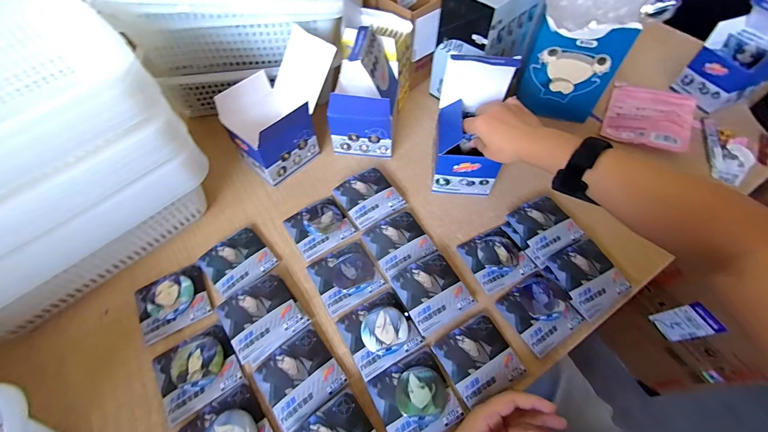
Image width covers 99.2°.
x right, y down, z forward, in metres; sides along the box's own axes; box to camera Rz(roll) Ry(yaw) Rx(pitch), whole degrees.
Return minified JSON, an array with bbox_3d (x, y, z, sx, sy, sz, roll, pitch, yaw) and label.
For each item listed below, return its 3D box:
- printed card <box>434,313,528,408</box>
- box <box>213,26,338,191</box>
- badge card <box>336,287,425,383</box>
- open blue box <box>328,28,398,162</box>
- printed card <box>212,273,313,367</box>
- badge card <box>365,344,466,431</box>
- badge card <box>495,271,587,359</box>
[{"bbox_3d":[0.115,0.168,0.387,0.085,0.005,0.080,-26,62,-15],"label":"printed card"},{"bbox_3d":[-0.158,-0.165,0.509,0.105,0.159,0.163,38,65,21],"label":"box"},{"bbox_3d":[-0.005,0.141,0.403,0.083,0.013,0.079,-28,62,-16],"label":"badge card"},{"bbox_3d":[-0.031,-0.189,0.515,0.105,0.167,0.097,3,58,2],"label":"open blue box"},{"bbox_3d":[-0.154,0.125,0.410,0.087,0.015,0.087,-36,65,-20],"label":"printed card"},{"bbox_3d":[0.035,0.203,0.365,0.084,0.010,0.083,-25,61,-15],"label":"badge card"},{"bbox_3d":[0.202,0.119,0.417,0.085,0.010,0.080,-28,62,-17],"label":"badge card"}]

